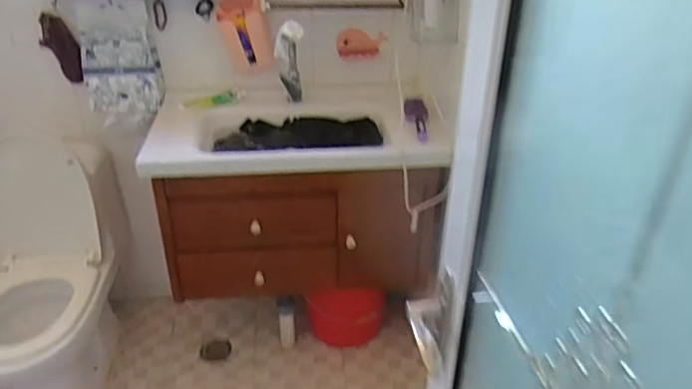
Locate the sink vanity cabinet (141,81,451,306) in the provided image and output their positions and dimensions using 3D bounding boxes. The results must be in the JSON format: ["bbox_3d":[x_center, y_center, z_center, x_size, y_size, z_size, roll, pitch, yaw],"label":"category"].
[{"bbox_3d":[-0.141,-0.031,1.717,0.753,0.473,0.489,-1,31,-2],"label":"sink vanity cabinet"}]

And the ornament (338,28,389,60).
[{"bbox_3d":[0.048,-0.472,1.765,0.150,0.094,0.016,-3,31,-5],"label":"ornament"}]

